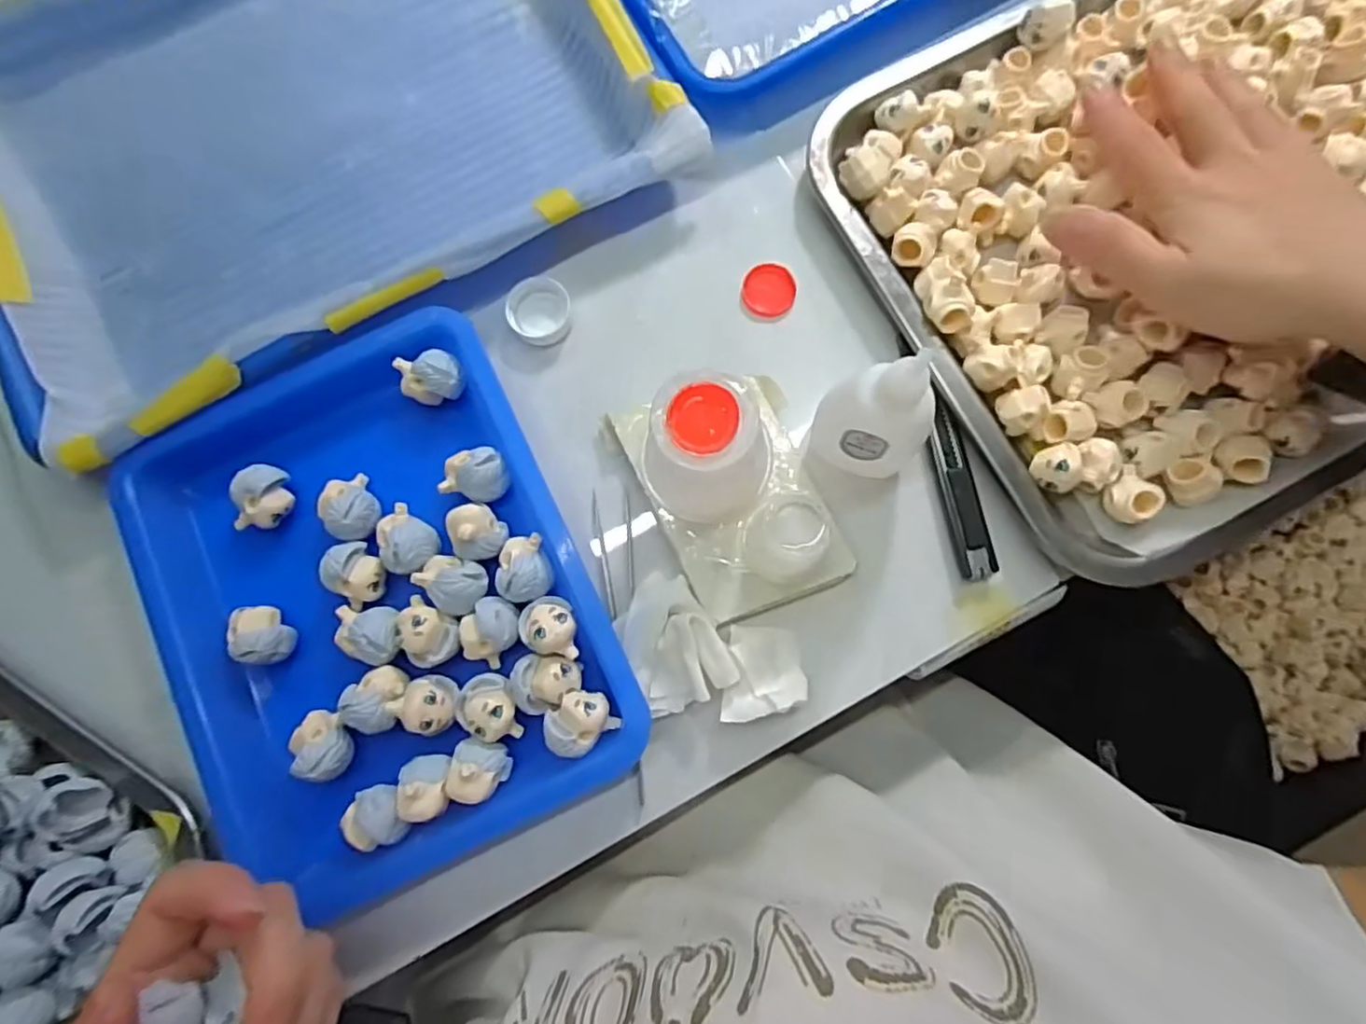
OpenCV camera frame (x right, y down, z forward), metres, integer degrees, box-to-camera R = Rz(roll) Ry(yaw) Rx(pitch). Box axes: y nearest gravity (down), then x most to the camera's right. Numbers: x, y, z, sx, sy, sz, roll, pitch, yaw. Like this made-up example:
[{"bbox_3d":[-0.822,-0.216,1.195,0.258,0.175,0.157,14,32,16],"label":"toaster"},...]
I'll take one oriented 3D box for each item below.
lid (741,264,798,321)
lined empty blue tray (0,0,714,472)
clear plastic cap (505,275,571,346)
[{"bbox_3d":[0.041,-0.106,0.307,0.025,0.004,0.028,5,81,3],"label":"lid"},{"bbox_3d":[-0.193,-0.196,0.314,0.330,0.035,0.252,-29,81,-2],"label":"lined empty blue tray"},{"bbox_3d":[-0.069,-0.097,0.308,0.029,0.009,0.032,9,81,4],"label":"clear plastic cap"}]

